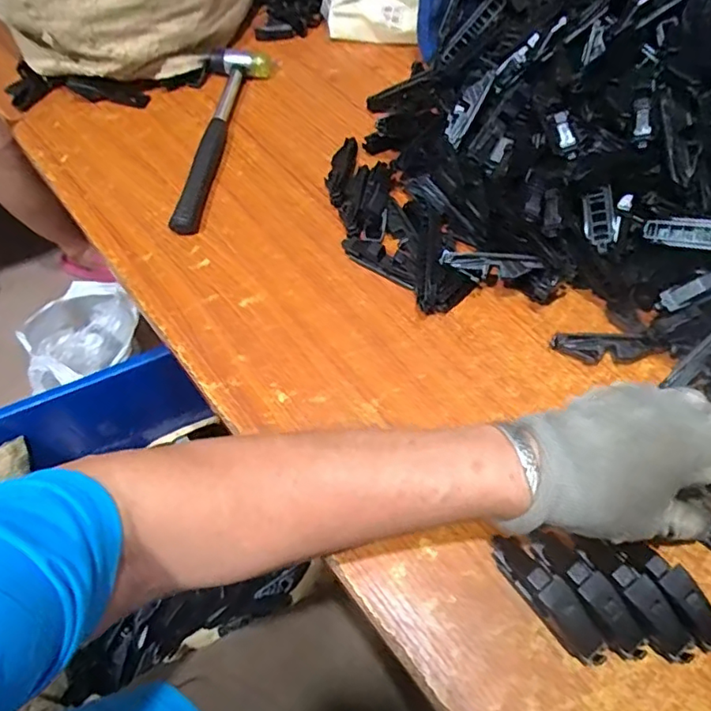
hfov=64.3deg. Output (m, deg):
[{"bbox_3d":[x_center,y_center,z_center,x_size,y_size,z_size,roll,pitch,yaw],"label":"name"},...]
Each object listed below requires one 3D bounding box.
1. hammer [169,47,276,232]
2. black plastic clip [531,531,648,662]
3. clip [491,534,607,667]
[{"bbox_3d":[-0.128,-0.214,0.541,0.056,0.021,0.245,3,59,3],"label":"hammer"},{"bbox_3d":[0.135,0.137,0.326,0.021,0.021,0.079,-32,64,-16],"label":"black plastic clip"},{"bbox_3d":[0.111,0.139,0.328,0.020,0.023,0.081,-31,63,-16],"label":"clip"}]

